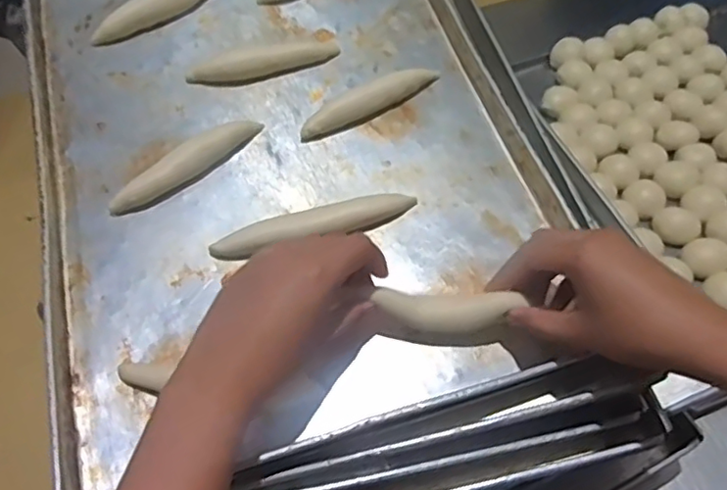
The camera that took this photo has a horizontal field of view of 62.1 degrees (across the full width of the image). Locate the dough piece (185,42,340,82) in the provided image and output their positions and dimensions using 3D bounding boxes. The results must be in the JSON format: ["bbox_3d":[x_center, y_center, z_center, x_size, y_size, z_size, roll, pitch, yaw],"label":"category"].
[{"bbox_3d":[-0.089,-0.165,0.545,0.137,0.020,0.031,-14,54,-8],"label":"dough piece"}]

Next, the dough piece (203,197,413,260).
[{"bbox_3d":[-0.037,-0.017,0.467,0.157,0.013,0.029,-13,54,-8],"label":"dough piece"}]

